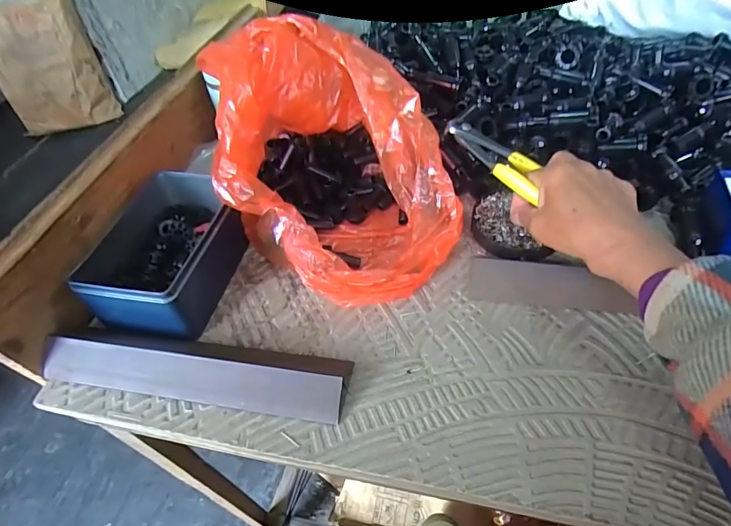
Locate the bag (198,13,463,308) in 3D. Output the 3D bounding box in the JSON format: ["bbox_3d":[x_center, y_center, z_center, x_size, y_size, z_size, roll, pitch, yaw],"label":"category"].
[{"bbox_3d":[-0.019,-0.091,0.383,0.205,0.159,0.209,1,49,7],"label":"bag"}]

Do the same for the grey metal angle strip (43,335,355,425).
[{"bbox_3d":[-0.129,0.076,0.329,0.232,0.035,0.051,5,50,10],"label":"grey metal angle strip"}]

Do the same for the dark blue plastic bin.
[{"bbox_3d":[-0.170,-0.017,0.383,0.102,0.056,0.156,6,50,12],"label":"dark blue plastic bin"}]

